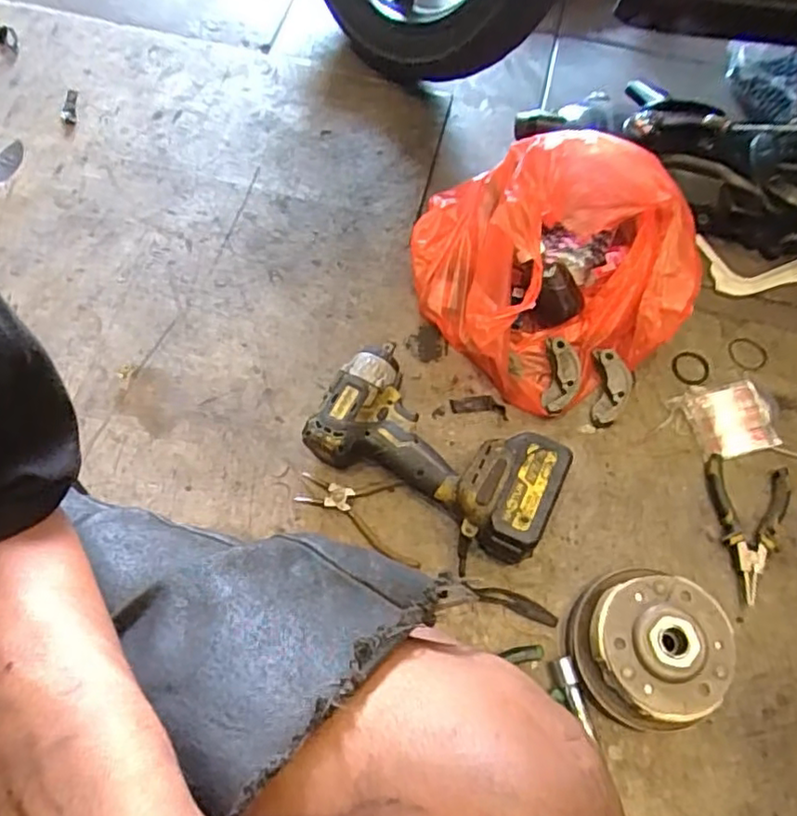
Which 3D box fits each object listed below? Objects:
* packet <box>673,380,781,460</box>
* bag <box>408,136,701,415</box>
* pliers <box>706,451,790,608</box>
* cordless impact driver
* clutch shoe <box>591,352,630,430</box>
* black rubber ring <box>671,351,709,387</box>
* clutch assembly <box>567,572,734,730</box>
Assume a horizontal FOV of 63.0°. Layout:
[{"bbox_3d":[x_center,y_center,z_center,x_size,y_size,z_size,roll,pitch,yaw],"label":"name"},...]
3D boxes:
[{"bbox_3d":[0.371,0.012,0.734,0.094,0.014,0.085,-13,68,-8],"label":"packet"},{"bbox_3d":[0.175,-0.178,0.760,0.304,0.125,0.311,-34,72,-16],"label":"bag"},{"bbox_3d":[0.363,0.125,0.682,0.086,0.018,0.148,17,67,5],"label":"pliers"},{"bbox_3d":[0.039,0.044,0.669,0.249,0.085,0.123,30,69,10],"label":"cordless impact driver"},{"bbox_3d":[0.242,-0.021,0.737,0.042,0.021,0.088,9,66,2],"label":"clutch shoe"},{"bbox_3d":[0.347,-0.046,0.771,0.046,0.004,0.044,11,66,3],"label":"black rubber ring"},{"bbox_3d":[0.229,0.220,0.602,0.123,0.081,0.128,1,66,-2],"label":"clutch assembly"}]

